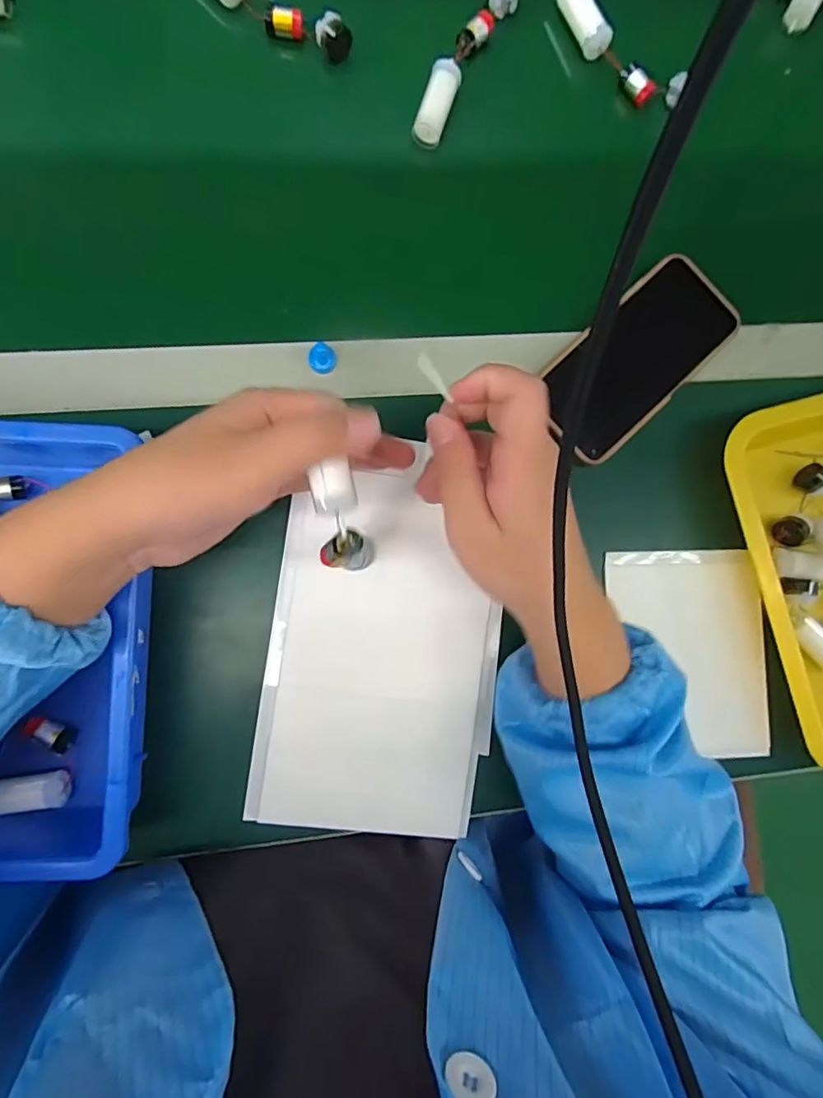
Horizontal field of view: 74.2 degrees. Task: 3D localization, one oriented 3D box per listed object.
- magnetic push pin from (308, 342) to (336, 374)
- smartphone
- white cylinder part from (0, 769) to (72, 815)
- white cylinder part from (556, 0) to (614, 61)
[{"bbox_3d":[-0.061,-0.130,0.372,0.019,0.020,0.015,-11,90,-7],"label":"magnetic push pin"},{"bbox_3d":[0.163,-0.138,0.392,0.158,0.011,0.076,-43,93,-6],"label":"smartphone"},{"bbox_3d":[-0.226,0.144,0.320,0.044,0.014,0.018,2,88,-31],"label":"white cylinder part"},{"bbox_3d":[0.128,-0.396,0.401,0.019,0.017,0.056,-31,92,-6],"label":"white cylinder part"}]

